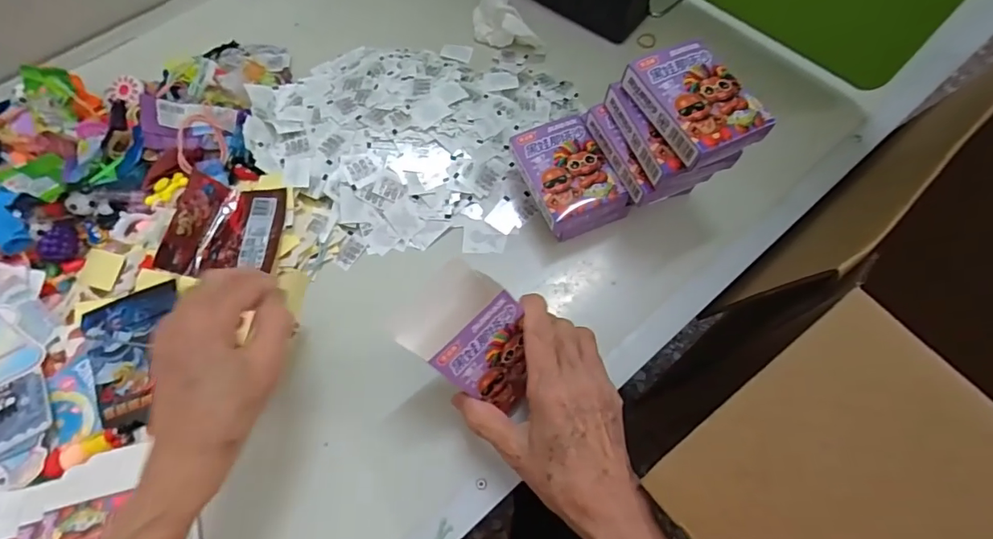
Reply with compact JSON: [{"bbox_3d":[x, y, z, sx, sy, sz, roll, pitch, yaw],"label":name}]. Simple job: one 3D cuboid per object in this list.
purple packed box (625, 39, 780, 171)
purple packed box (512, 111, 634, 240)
[{"bbox_3d":[0.146,-0.123,0.360,0.067,0.021,0.090,-25,68,-11],"label":"purple packed box"},{"bbox_3d":[0.060,-0.079,0.427,0.071,0.042,0.090,-20,67,-9],"label":"purple packed box"}]

